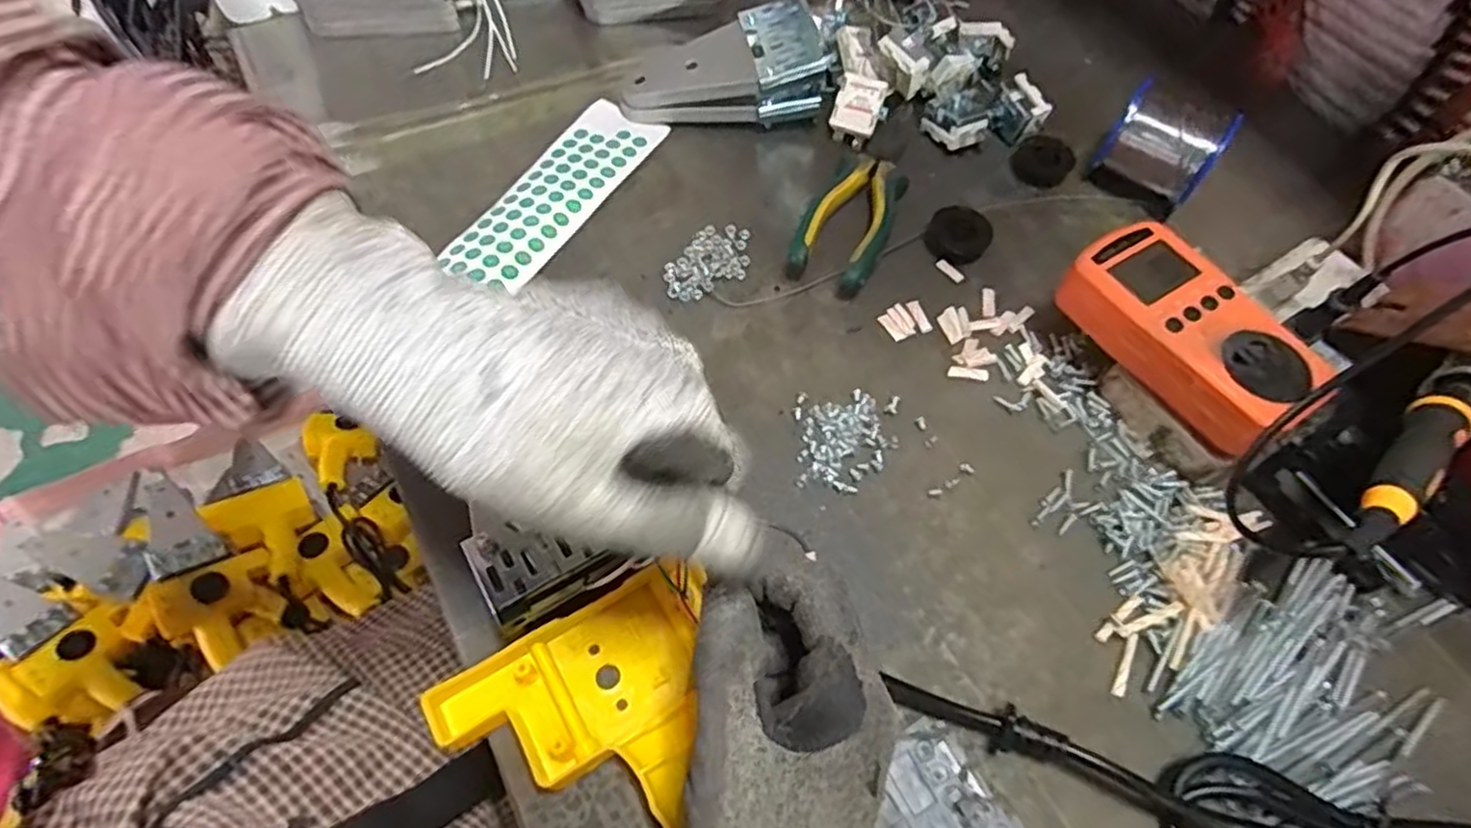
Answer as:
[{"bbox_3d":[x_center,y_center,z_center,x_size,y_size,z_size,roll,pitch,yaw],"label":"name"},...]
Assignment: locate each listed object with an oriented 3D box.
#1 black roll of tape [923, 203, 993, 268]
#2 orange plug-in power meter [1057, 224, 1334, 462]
[{"bbox_3d":[0.143,-0.114,0.464,0.039,0.016,0.036,2,60,-3],"label":"black roll of tape"},{"bbox_3d":[0.234,-0.045,0.375,0.067,0.033,0.119,-32,67,-20],"label":"orange plug-in power meter"}]

